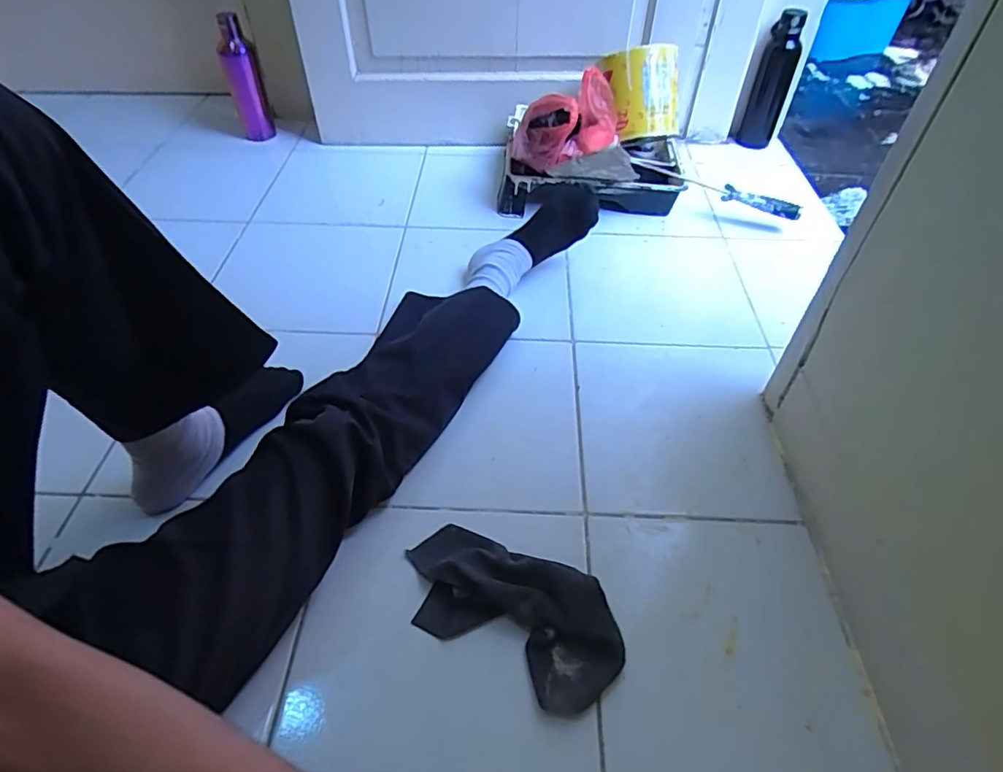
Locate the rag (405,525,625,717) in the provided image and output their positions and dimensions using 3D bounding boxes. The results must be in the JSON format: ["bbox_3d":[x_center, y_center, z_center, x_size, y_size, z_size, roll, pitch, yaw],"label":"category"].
[{"bbox_3d":[0.007,0.223,0.583,0.232,0.035,0.115,24,52,20],"label":"rag"}]

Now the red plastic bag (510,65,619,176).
[{"bbox_3d":[0.124,-0.457,1.008,0.173,0.120,0.124,-18,50,-16],"label":"red plastic bag"}]

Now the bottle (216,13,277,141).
[{"bbox_3d":[-0.547,-0.646,1.237,0.072,0.249,0.063,-22,51,-19],"label":"bottle"}]

